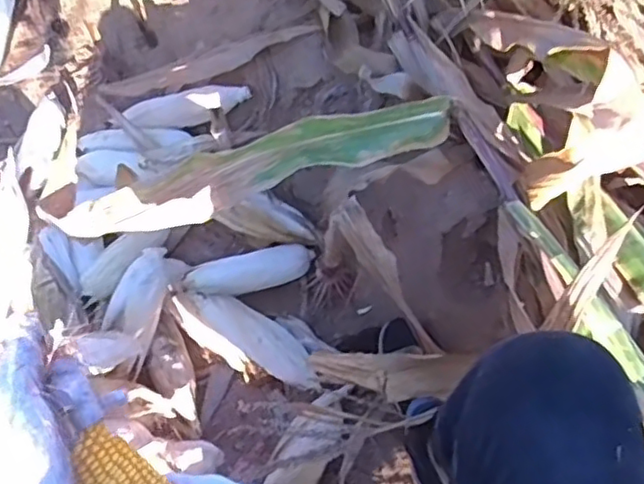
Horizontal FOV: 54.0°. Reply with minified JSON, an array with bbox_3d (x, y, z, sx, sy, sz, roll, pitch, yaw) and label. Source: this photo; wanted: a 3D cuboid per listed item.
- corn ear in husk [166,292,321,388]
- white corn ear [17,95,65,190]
[{"bbox_3d":[-0.117,0.136,0.916,0.242,0.071,0.069,23,67,11],"label":"corn ear in husk"},{"bbox_3d":[-0.486,-0.176,1.106,0.067,0.044,0.183,-5,65,-2],"label":"white corn ear"}]

